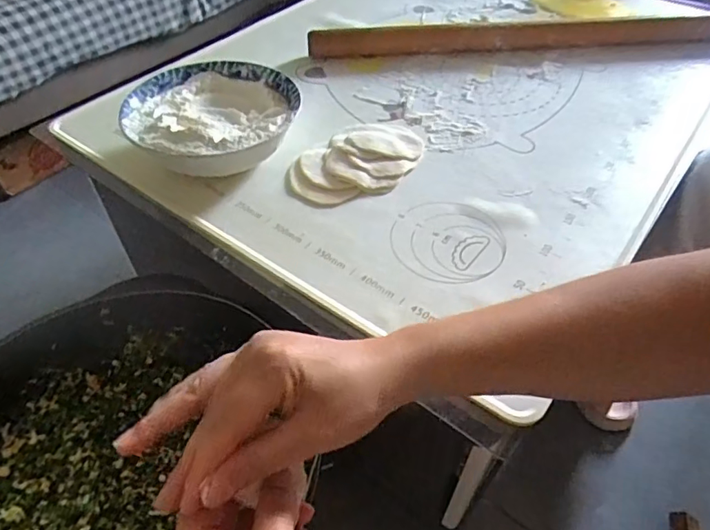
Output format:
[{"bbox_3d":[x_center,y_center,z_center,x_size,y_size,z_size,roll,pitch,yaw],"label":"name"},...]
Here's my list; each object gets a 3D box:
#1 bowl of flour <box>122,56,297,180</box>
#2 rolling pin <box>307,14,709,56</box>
[{"bbox_3d":[-0.124,-0.126,0.469,0.143,0.054,0.135,0,47,0],"label":"bowl of flour"},{"bbox_3d":[0.193,-0.256,0.582,0.490,0.033,0.025,-2,47,-1],"label":"rolling pin"}]

